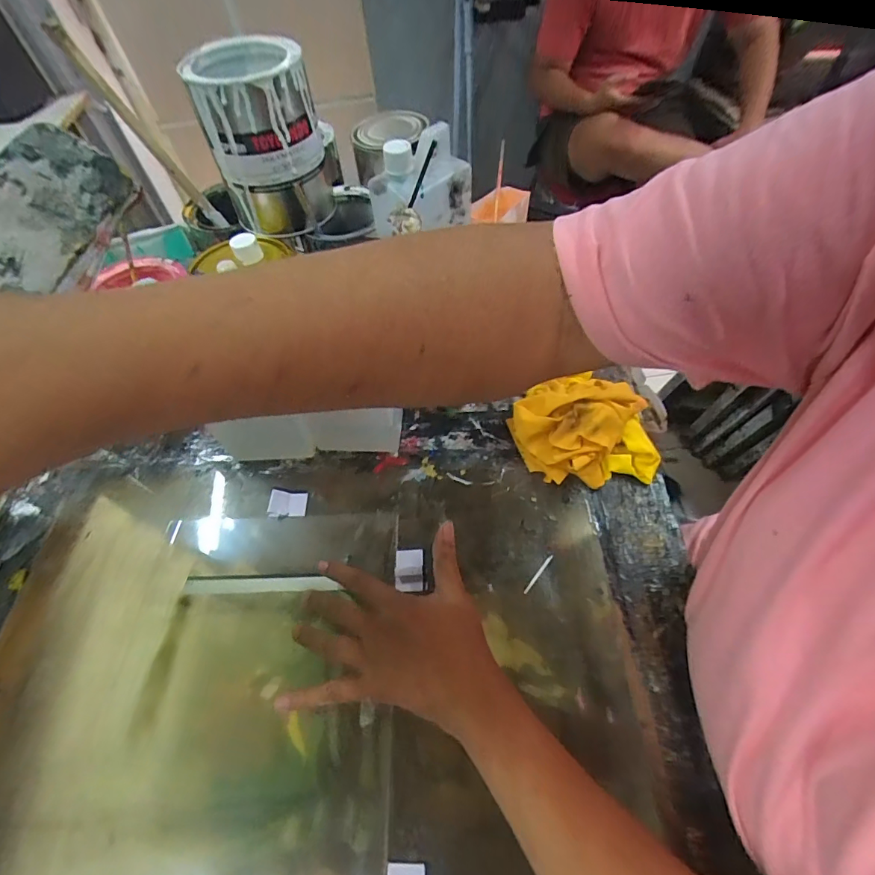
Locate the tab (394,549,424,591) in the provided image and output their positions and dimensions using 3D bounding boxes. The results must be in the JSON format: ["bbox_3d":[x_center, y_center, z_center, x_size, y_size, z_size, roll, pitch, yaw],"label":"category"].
[{"bbox_3d":[-0.027,0.127,0.436,0.027,0.012,0.038,-1,56,3],"label":"tab"}]

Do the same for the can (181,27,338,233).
[{"bbox_3d":[-0.171,-0.292,0.447,0.101,0.141,0.107,-28,59,-15],"label":"can"}]

